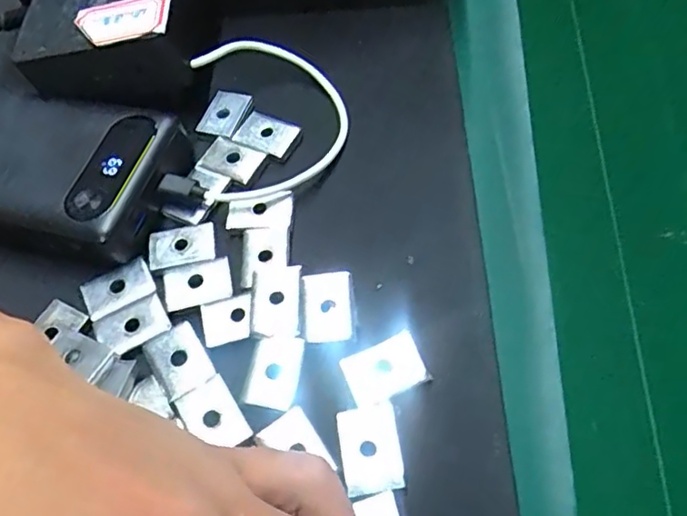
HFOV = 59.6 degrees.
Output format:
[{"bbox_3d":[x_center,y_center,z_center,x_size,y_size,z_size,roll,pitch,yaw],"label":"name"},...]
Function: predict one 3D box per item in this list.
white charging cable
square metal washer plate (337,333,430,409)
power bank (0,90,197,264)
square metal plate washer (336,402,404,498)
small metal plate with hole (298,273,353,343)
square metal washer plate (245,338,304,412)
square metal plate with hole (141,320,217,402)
[{"bbox_3d":[-0.039,-0.069,0.281,0.077,0.025,0.095,2,59,9],"label":"white charging cable"},{"bbox_3d":[0.015,0.040,0.216,0.027,0.004,0.020,-22,58,-6],"label":"square metal washer plate"},{"bbox_3d":[-0.153,-0.046,0.276,0.150,0.020,0.076,10,60,14],"label":"power bank"},{"bbox_3d":[0.009,0.064,0.202,0.019,0.004,0.028,-10,58,2],"label":"square metal plate washer"},{"bbox_3d":[-0.007,0.019,0.229,0.020,0.007,0.026,-1,58,7],"label":"small metal plate with hole"},{"bbox_3d":[-0.026,0.042,0.221,0.018,0.004,0.027,6,59,12],"label":"square metal washer plate"},{"bbox_3d":[-0.063,0.039,0.229,0.020,0.004,0.028,-32,60,-12],"label":"square metal plate with hole"}]

